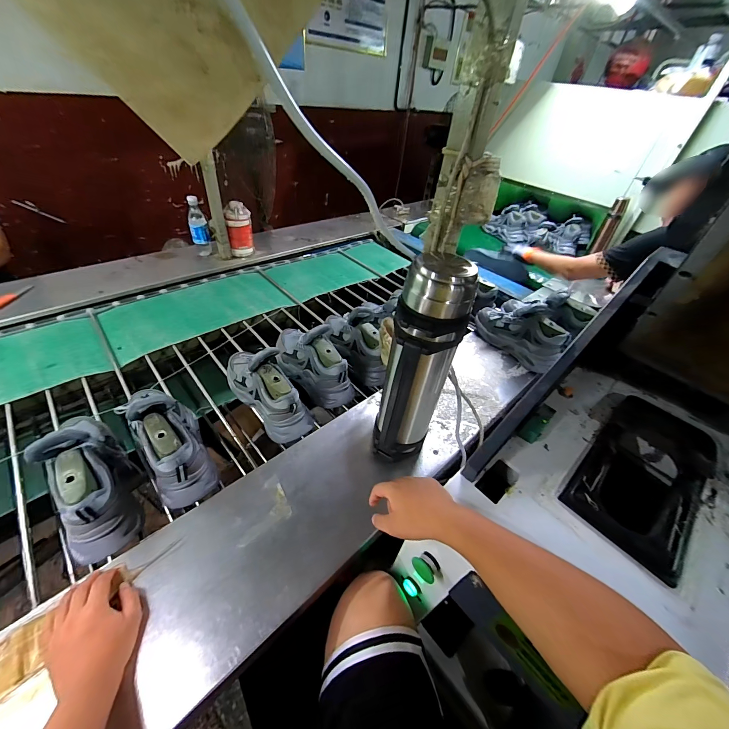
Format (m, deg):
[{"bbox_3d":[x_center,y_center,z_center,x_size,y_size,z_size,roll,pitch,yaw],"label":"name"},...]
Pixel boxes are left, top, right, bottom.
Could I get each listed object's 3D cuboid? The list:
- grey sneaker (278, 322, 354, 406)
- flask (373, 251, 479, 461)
[{"bbox_3d":[-0.139,-0.020,0.793,0.097,0.142,0.276,-26,54,-29],"label":"grey sneaker"},{"bbox_3d":[0.088,0.025,0.557,0.117,0.402,0.112,20,47,11],"label":"flask"}]

